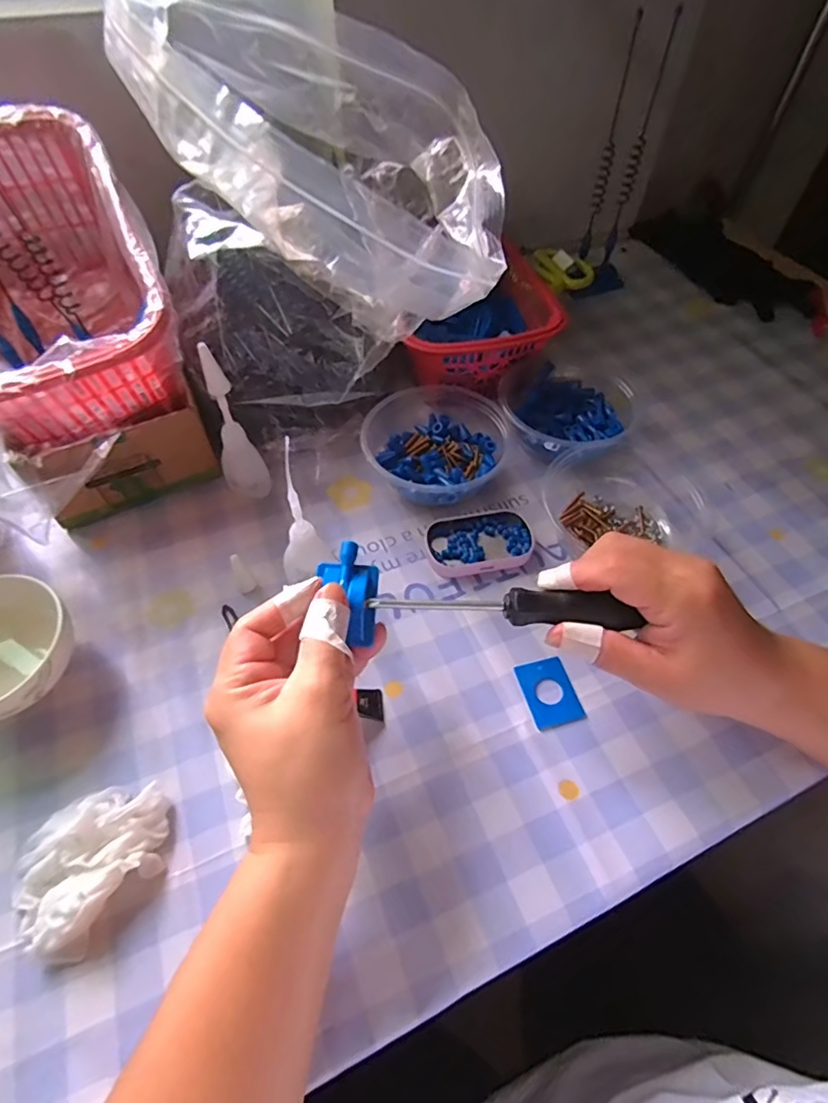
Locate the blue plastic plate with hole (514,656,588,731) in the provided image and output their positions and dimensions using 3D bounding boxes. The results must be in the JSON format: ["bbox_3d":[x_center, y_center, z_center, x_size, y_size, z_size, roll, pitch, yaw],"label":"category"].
[{"bbox_3d":[0.087,0.089,0.343,0.032,0.004,0.043,-13,57,-10],"label":"blue plastic plate with hole"}]

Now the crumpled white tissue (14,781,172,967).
[{"bbox_3d":[-0.168,0.158,0.280,0.063,0.021,0.079,37,63,21],"label":"crumpled white tissue"}]

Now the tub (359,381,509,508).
[{"bbox_3d":[0.020,-0.094,0.444,0.116,0.045,0.132,7,56,4],"label":"tub"}]

